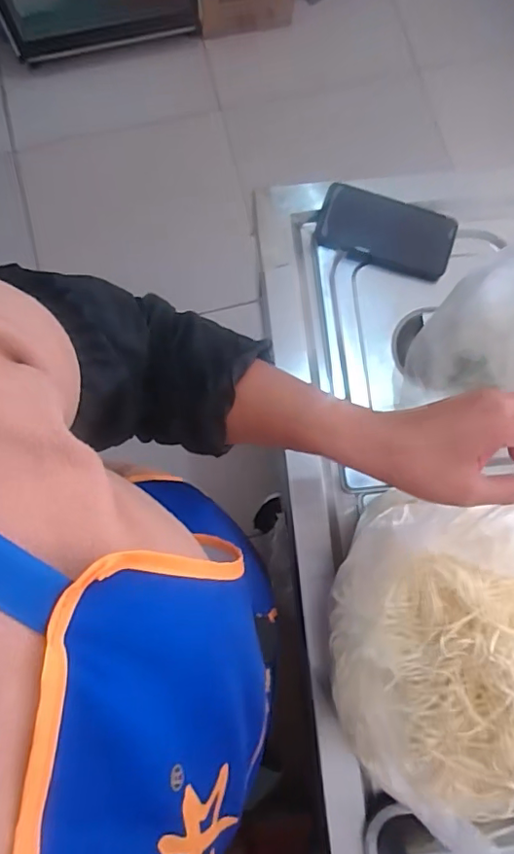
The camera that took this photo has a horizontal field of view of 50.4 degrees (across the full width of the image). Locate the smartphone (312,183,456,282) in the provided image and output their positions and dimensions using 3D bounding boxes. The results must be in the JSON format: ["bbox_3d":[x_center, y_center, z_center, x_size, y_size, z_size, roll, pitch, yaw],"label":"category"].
[{"bbox_3d":[0.158,-0.241,0.671,0.162,0.013,0.083,16,86,3],"label":"smartphone"}]

